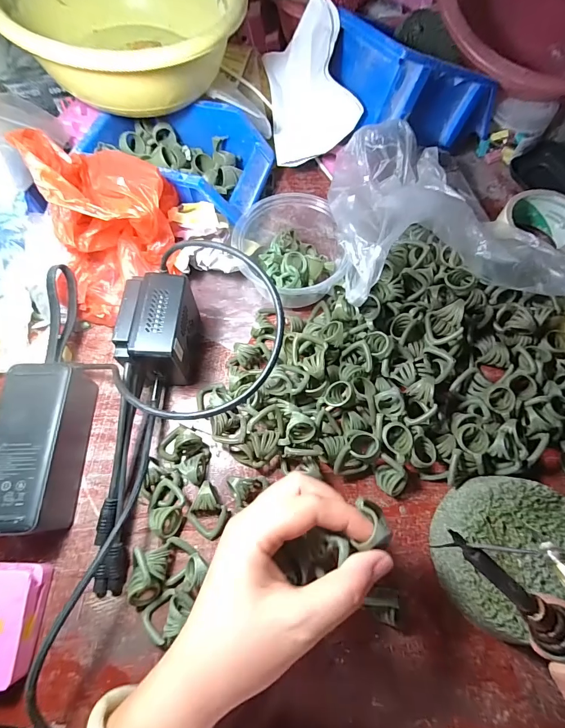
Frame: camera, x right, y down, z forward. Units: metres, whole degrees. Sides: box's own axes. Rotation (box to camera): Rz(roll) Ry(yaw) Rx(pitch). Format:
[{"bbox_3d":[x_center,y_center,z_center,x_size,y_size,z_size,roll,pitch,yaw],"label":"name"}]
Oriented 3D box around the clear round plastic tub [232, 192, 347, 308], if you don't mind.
[{"bbox_3d":[0.007,-0.115,0.361,0.106,0.059,0.122,-41,74,-15],"label":"clear round plastic tub"}]

